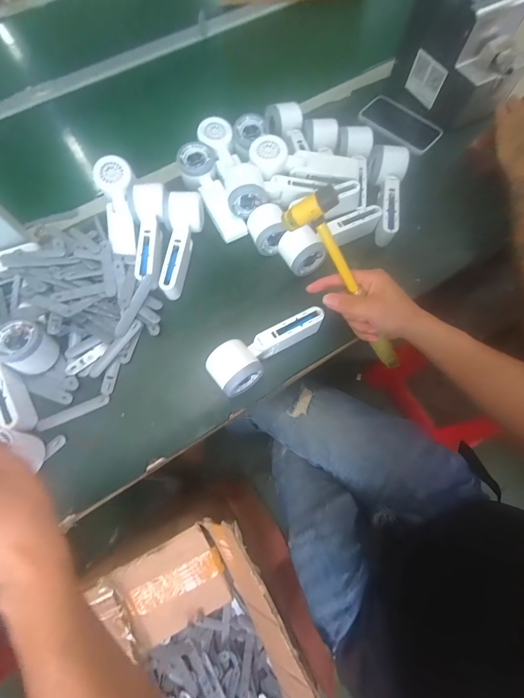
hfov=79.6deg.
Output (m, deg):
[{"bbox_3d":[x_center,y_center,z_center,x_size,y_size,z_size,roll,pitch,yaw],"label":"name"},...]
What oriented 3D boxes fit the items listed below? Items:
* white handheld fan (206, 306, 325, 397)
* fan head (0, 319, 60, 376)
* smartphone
[{"bbox_3d":[0.011,-0.002,0.424,0.172,0.062,0.054,-31,72,-10],"label":"white handheld fan"},{"bbox_3d":[-0.310,-0.003,0.413,0.060,0.047,0.060,26,72,10],"label":"fan head"},{"bbox_3d":[0.263,-0.427,0.597,0.078,0.013,0.149,-42,75,-13],"label":"smartphone"}]

